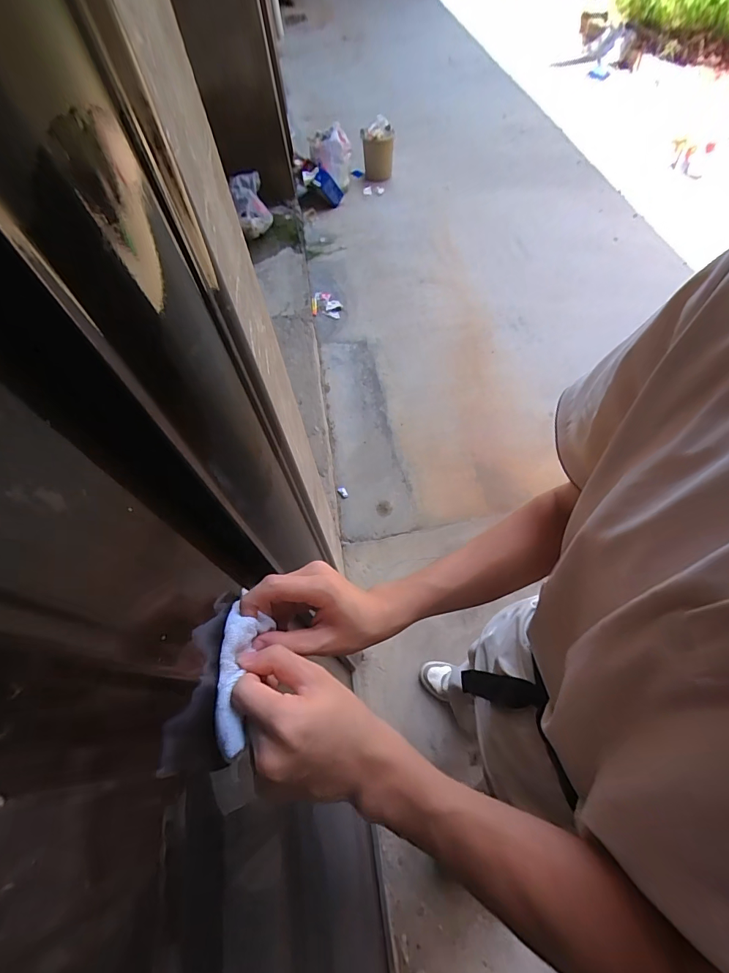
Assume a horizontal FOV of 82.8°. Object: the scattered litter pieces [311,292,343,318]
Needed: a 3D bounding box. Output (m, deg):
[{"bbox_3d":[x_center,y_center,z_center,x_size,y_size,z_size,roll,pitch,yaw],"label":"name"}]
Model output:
[{"bbox_3d":[-0.150,-0.724,1.654,0.121,0.025,0.103,9,85,-10],"label":"scattered litter pieces"}]

